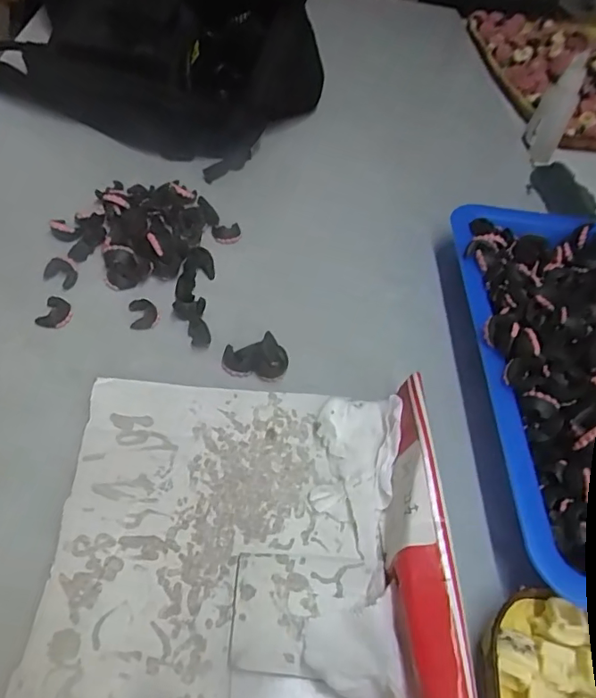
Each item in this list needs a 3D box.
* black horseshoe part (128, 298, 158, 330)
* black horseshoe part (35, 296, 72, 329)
[{"bbox_3d":[-0.074,-0.017,0.247,0.013,0.004,0.017,-6,53,-16],"label":"black horseshoe part"},{"bbox_3d":[-0.112,-0.017,0.240,0.014,0.004,0.017,13,50,-1],"label":"black horseshoe part"}]

